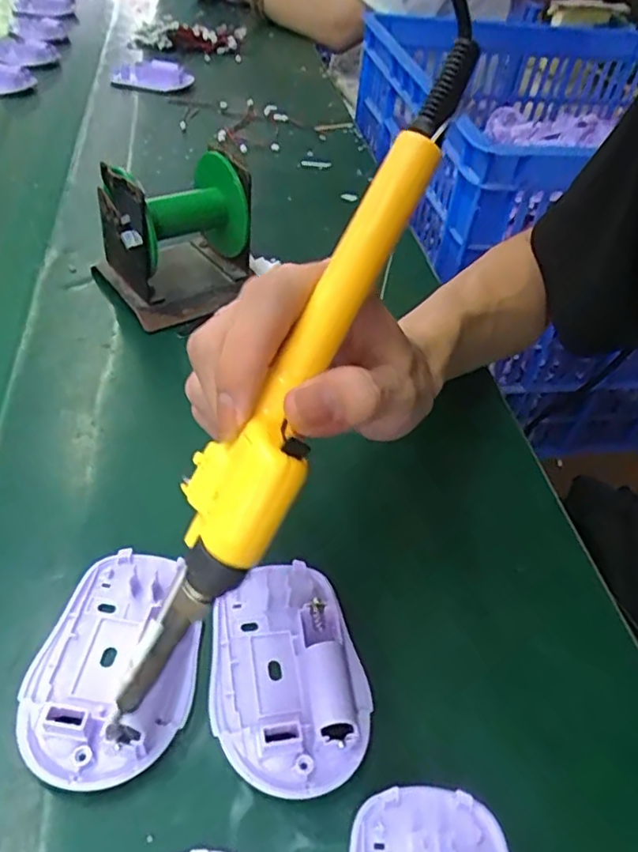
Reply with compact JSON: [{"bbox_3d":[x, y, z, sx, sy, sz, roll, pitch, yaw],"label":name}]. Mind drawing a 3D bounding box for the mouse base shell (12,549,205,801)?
[{"bbox_3d":[-0.081,0.093,0.253,0.062,0.011,0.095,0,45,-5],"label":"mouse base shell"}]

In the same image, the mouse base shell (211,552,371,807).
[{"bbox_3d":[-0.014,0.098,0.254,0.060,0.014,0.090,-10,46,-15],"label":"mouse base shell"}]

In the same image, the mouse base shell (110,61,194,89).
[{"bbox_3d":[-0.204,-0.426,0.769,0.093,0.023,0.064,-4,46,-14],"label":"mouse base shell"}]

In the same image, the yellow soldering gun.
[{"bbox_3d":[-0.010,-0.008,0.202,0.038,0.023,0.240,28,89,22],"label":"yellow soldering gun"}]

